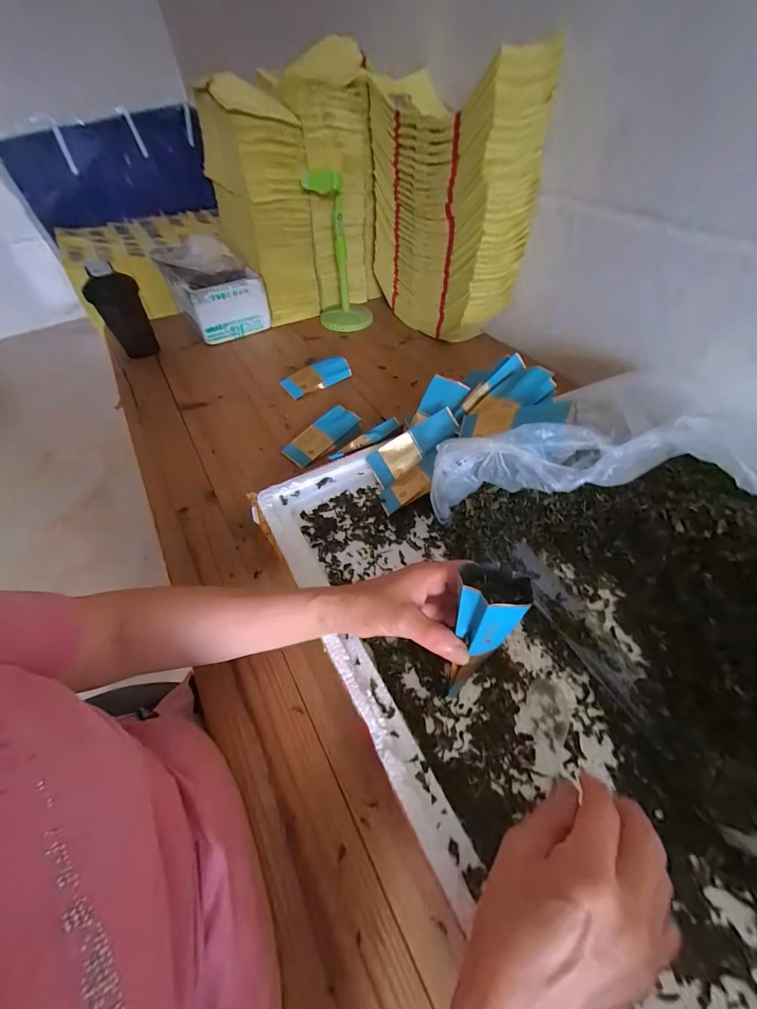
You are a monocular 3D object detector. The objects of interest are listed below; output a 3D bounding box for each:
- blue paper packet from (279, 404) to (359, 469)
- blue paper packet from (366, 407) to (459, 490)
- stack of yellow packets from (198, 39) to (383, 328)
[{"bbox_3d":[-0.087,-0.108,0.586,0.128,0.011,0.055,-41,78,-21],"label":"blue paper packet"},{"bbox_3d":[0.048,-0.075,0.492,0.127,0.046,0.013,-32,13,7],"label":"blue paper packet"},{"bbox_3d":[-0.156,-0.627,0.784,0.303,0.403,0.198,-37,58,-24],"label":"stack of yellow packets"}]

